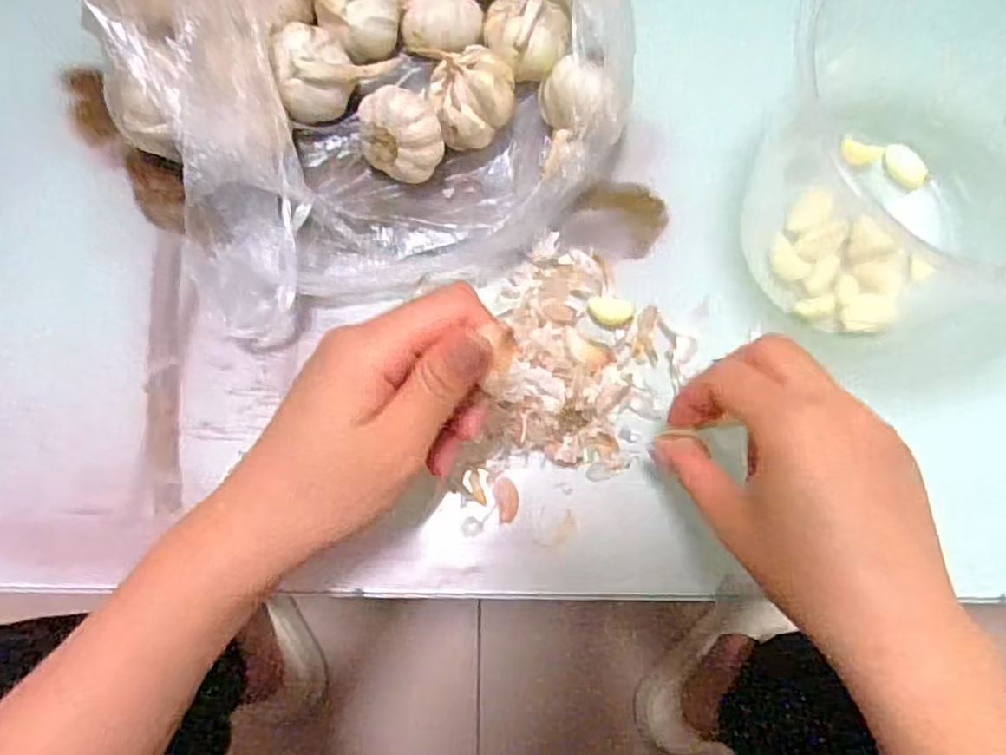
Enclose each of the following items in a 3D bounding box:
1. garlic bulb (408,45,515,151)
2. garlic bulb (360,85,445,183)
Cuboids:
[{"bbox_3d":[-0.017,-0.144,0.349,0.043,0.039,0.052,-12,77,-4],"label":"garlic bulb"},{"bbox_3d":[-0.051,-0.119,0.341,0.038,0.042,0.039,0,76,-2],"label":"garlic bulb"}]

